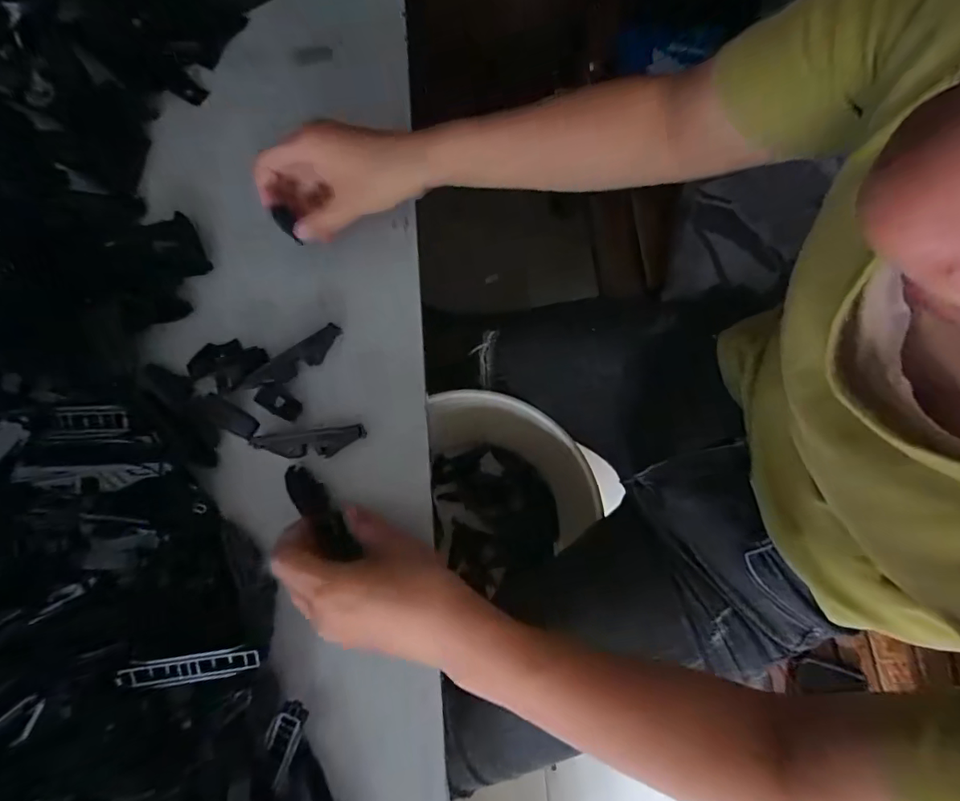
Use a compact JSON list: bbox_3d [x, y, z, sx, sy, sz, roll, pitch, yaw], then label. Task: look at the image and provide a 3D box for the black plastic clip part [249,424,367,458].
[{"bbox_3d":[-0.123,0.030,0.363,0.080,0.014,0.021,-2,76,1],"label":"black plastic clip part"}]

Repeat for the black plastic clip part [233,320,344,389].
[{"bbox_3d":[-0.139,-0.029,0.375,0.082,0.012,0.018,-33,77,-7],"label":"black plastic clip part"}]

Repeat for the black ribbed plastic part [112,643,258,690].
[{"bbox_3d":[-0.167,0.155,0.292,0.072,0.012,0.017,-3,75,-14],"label":"black ribbed plastic part"}]

